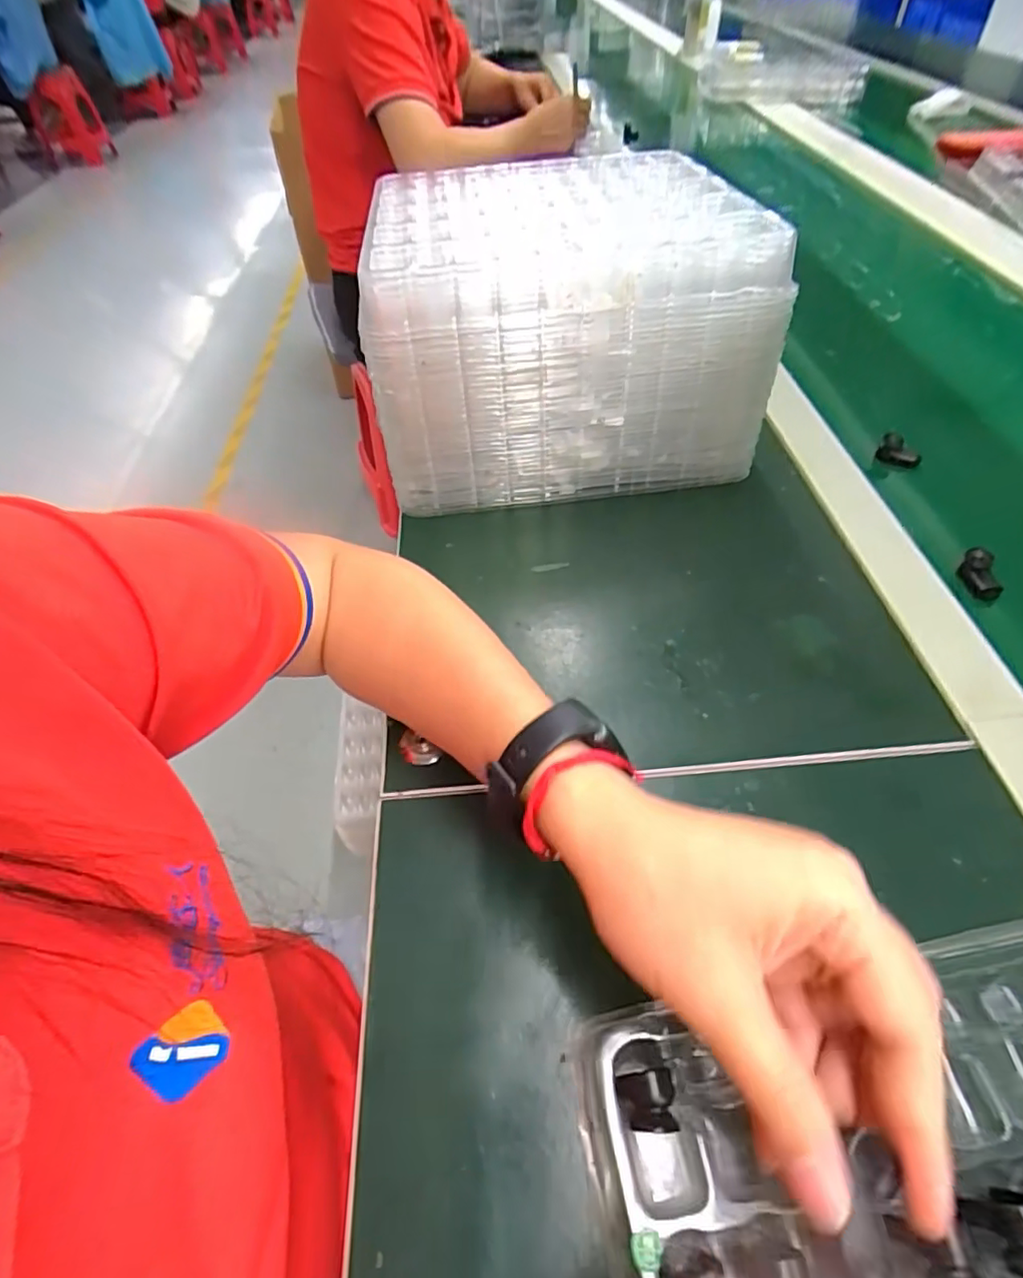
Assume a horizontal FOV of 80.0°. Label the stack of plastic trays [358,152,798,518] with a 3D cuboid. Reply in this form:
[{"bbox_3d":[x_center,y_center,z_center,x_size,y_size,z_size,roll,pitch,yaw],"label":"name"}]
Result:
[{"bbox_3d":[0.031,-0.234,0.460,0.256,0.166,0.218,-7,50,-2],"label":"stack of plastic trays"}]

